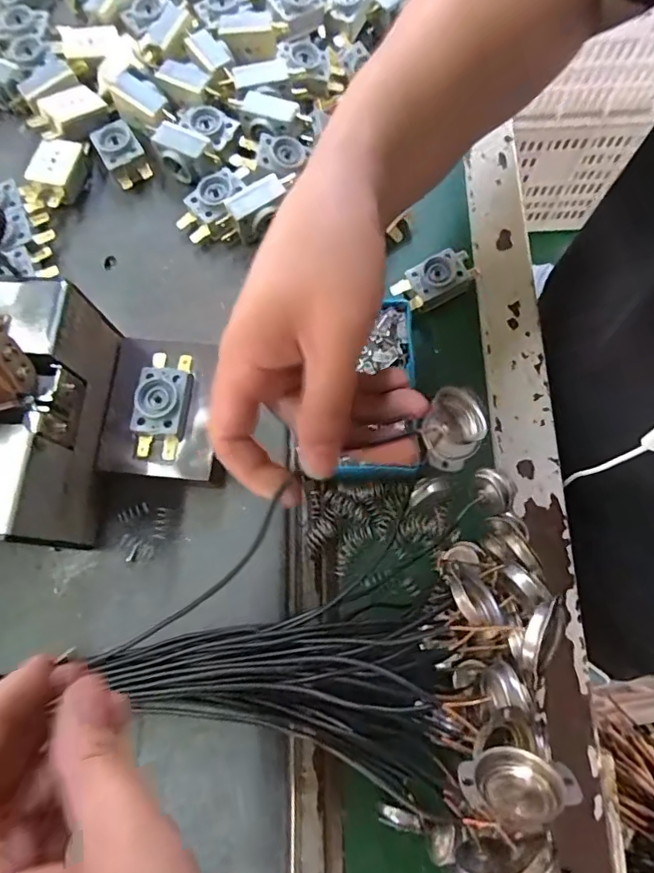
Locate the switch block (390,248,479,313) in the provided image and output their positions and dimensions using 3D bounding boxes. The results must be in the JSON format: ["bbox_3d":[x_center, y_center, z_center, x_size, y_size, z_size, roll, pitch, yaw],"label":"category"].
[{"bbox_3d":[0.074,-0.106,0.359,0.058,0.017,0.027,-28,75,-6],"label":"switch block"}]

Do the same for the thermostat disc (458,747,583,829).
[{"bbox_3d":[0.063,0.116,0.173,0.034,0.020,0.020,-3,73,1],"label":"thermostat disc"}]

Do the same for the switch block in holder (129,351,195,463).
[{"bbox_3d":[-0.090,-0.019,0.291,0.028,0.014,0.057,7,74,4],"label":"switch block in holder"}]

